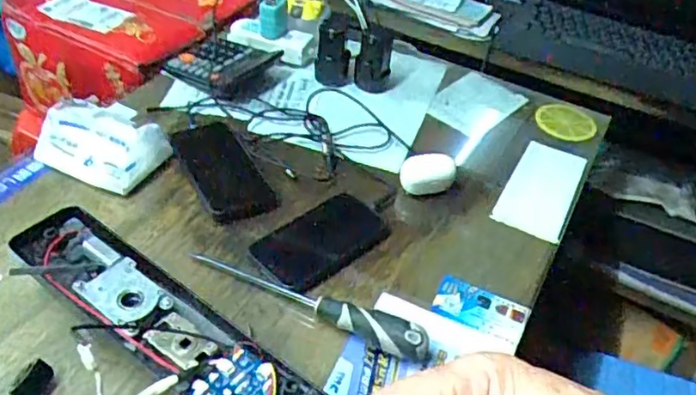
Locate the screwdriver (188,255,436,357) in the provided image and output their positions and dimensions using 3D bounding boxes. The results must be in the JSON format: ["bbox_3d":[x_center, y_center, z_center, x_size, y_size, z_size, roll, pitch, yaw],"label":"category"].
[{"bbox_3d":[-0.040,0.092,0.585,0.244,0.031,0.025,22,46,21],"label":"screwdriver"}]

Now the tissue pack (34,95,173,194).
[{"bbox_3d":[-0.292,-0.067,0.724,0.151,0.055,0.088,20,46,19],"label":"tissue pack"}]

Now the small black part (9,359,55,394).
[{"bbox_3d":[-0.259,0.153,0.513,0.025,0.015,0.031,9,43,8],"label":"small black part"}]

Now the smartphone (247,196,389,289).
[{"bbox_3d":[-0.027,0.044,0.653,0.138,0.012,0.081,-31,60,-33],"label":"smartphone"}]

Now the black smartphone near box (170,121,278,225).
[{"bbox_3d":[-0.147,-0.033,0.713,0.074,0.020,0.153,-21,47,-22],"label":"black smartphone near box"}]

